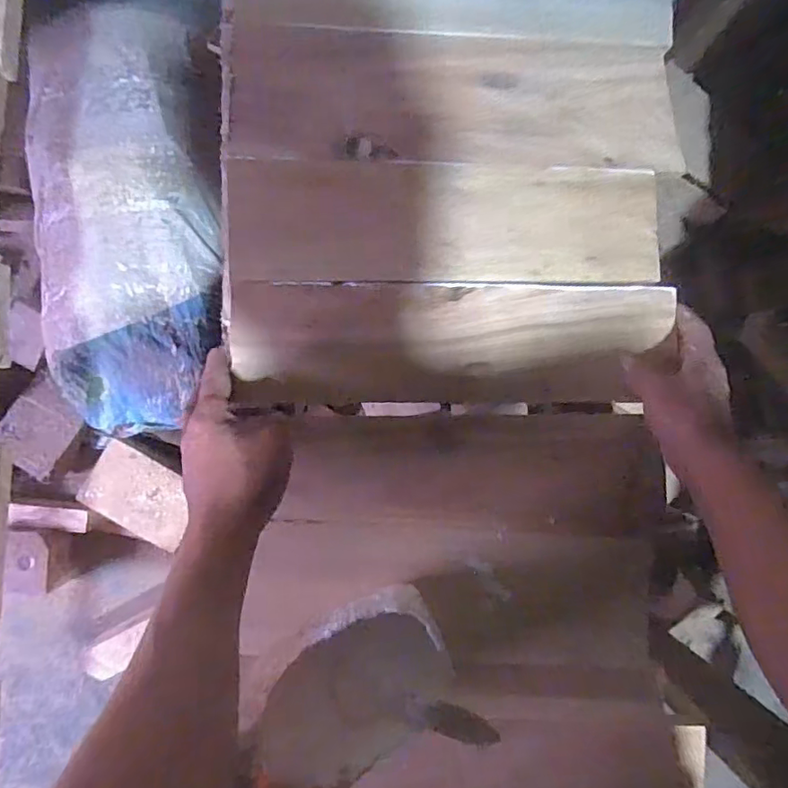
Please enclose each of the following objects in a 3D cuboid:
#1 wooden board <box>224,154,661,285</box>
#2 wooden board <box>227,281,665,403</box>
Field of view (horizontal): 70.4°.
[{"bbox_3d":[0.050,-0.156,0.499,0.381,0.025,0.109,-2,91,-4],"label":"wooden board"},{"bbox_3d":[0.056,-0.045,0.504,0.388,0.018,0.107,-2,91,-5],"label":"wooden board"}]

